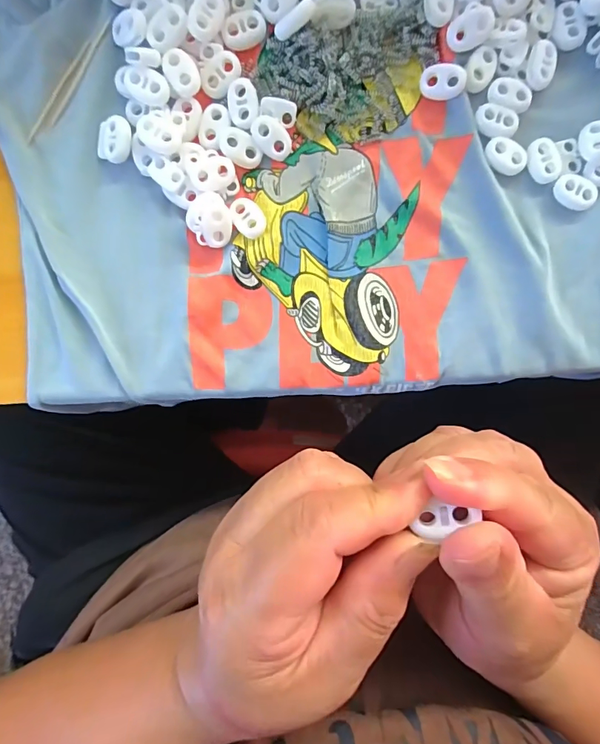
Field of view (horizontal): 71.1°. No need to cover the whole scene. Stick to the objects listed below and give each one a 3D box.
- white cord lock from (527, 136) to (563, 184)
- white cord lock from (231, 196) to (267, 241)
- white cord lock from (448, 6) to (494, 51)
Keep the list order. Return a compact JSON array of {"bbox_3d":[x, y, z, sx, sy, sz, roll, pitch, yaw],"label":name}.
[{"bbox_3d":[0.126,-0.109,0.217,0.015,0.004,0.022,-17,94,1],"label":"white cord lock"},{"bbox_3d":[-0.026,-0.079,0.215,0.015,0.004,0.022,-39,94,2],"label":"white cord lock"},{"bbox_3d":[0.084,-0.169,0.205,0.021,0.005,0.015,-32,94,2],"label":"white cord lock"}]

